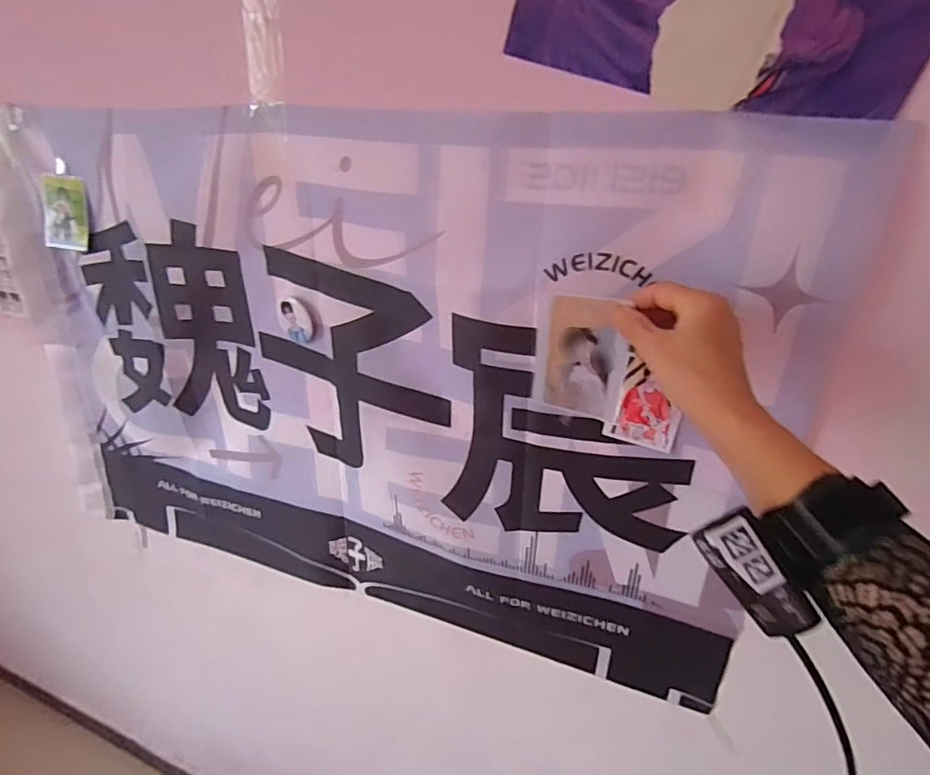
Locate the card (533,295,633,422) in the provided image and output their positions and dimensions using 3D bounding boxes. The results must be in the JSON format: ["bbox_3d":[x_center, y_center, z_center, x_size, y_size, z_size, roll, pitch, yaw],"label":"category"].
[{"bbox_3d":[0.096,-0.025,0.458,0.073,0.100,0.007,16,22,28],"label":"card"}]

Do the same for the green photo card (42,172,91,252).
[{"bbox_3d":[-0.511,-0.223,0.706,0.069,0.090,0.010,12,16,8],"label":"green photo card"}]

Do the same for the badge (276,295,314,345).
[{"bbox_3d":[-0.196,-0.078,0.640,0.047,0.051,0.011,21,31,30],"label":"badge"}]

